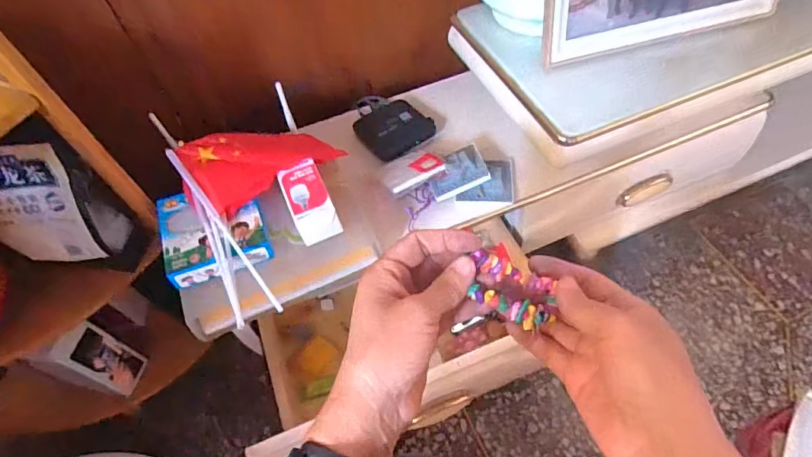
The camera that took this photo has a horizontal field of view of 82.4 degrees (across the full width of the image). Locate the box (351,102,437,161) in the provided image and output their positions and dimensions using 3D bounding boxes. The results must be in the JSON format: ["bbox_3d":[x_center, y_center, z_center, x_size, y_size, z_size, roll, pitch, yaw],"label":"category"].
[{"bbox_3d":[-0.019,-0.170,0.785,0.118,0.024,0.103,-25,57,-13],"label":"box"}]

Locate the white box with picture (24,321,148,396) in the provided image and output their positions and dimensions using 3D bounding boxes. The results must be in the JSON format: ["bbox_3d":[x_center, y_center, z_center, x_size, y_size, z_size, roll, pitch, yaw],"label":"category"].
[{"bbox_3d":[-0.490,0.208,0.742,0.028,0.201,0.076,14,58,16],"label":"white box with picture"}]

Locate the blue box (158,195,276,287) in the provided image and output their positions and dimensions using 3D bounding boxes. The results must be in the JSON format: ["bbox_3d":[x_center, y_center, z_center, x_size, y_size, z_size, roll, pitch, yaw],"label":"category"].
[{"bbox_3d":[-0.245,0.004,0.596,0.121,0.036,0.138,-20,56,-9],"label":"blue box"}]

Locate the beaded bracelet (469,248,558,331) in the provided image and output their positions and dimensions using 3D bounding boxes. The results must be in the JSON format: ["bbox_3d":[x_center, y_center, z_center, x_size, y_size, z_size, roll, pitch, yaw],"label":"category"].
[{"bbox_3d":[0.076,0.047,0.331,0.066,0.014,0.035,29,69,-3],"label":"beaded bracelet"}]

